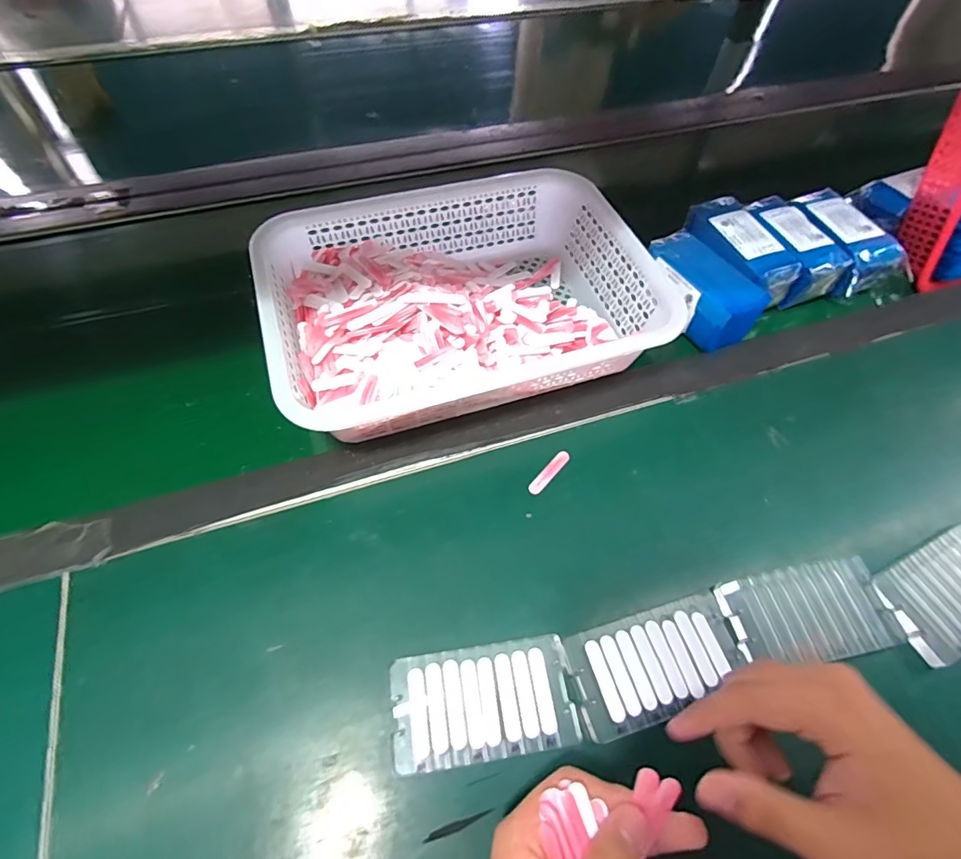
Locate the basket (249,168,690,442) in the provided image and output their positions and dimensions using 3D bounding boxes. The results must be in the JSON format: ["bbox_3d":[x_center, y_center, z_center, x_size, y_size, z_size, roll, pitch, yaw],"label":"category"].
[{"bbox_3d":[-0.022,-0.130,0.489,0.355,0.080,0.249,-16,59,-13],"label":"basket"}]

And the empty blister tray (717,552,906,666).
[{"bbox_3d":[0.247,0.138,0.373,0.122,0.013,0.066,-8,58,-8],"label":"empty blister tray"}]

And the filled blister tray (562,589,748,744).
[{"bbox_3d":[0.126,0.164,0.349,0.124,0.010,0.066,-13,59,-11],"label":"filled blister tray"}]

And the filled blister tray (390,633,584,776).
[{"bbox_3d":[0.002,0.183,0.334,0.119,0.014,0.066,-6,57,-7],"label":"filled blister tray"}]

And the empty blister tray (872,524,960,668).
[{"bbox_3d":[0.375,0.125,0.390,0.129,0.012,0.069,-20,60,-16],"label":"empty blister tray"}]

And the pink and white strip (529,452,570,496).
[{"bbox_3d":[0.061,0.037,0.431,0.012,0.004,0.051,37,62,19],"label":"pink and white strip"}]

